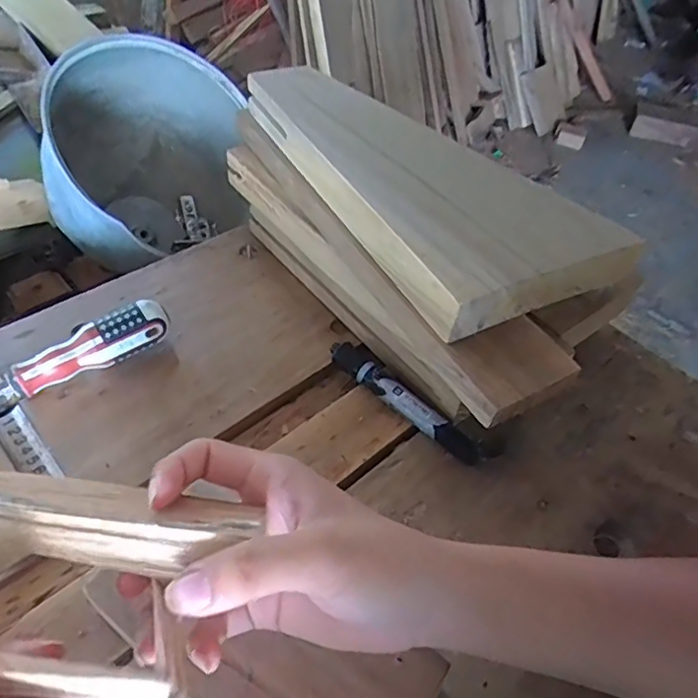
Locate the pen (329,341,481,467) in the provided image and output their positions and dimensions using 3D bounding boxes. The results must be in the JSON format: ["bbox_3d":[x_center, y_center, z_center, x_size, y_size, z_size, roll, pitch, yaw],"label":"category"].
[{"bbox_3d":[0.039,0.038,0.417,0.020,0.020,0.133,-35,61,-30],"label":"pen"}]

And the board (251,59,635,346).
[{"bbox_3d":[0.045,-0.141,0.432,0.145,0.037,0.318,-23,55,-23],"label":"board"}]

